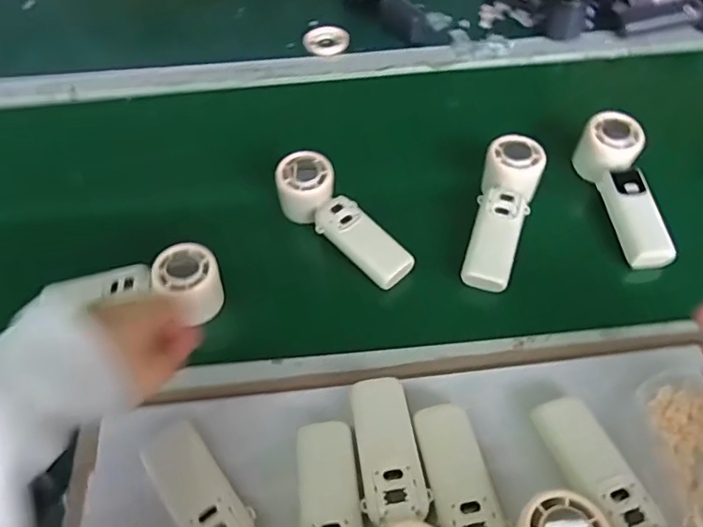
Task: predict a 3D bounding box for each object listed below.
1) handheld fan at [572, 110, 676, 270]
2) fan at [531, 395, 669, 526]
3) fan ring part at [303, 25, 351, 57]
[{"bbox_3d":[0.279,-0.072,0.563,0.056,0.049,0.170,-9,70,-3],"label":"handheld fan"},{"bbox_3d":[0.184,0.163,0.365,0.057,0.042,0.163,-15,55,-8],"label":"fan"},{"bbox_3d":[-0.035,-0.314,0.761,0.063,0.009,0.057,-3,54,1],"label":"fan ring part"}]

